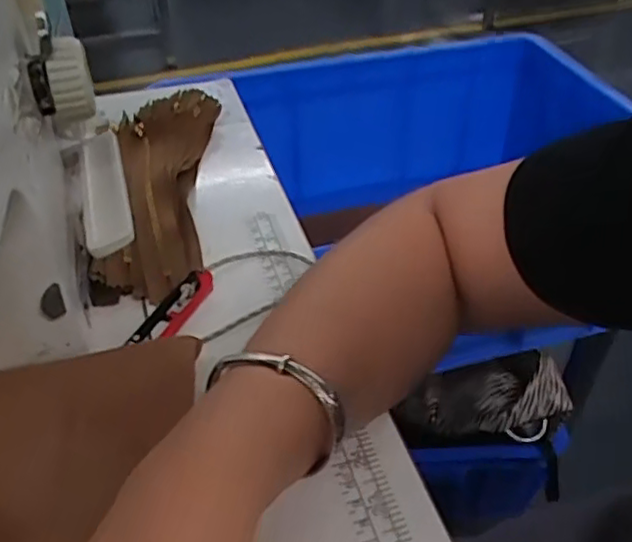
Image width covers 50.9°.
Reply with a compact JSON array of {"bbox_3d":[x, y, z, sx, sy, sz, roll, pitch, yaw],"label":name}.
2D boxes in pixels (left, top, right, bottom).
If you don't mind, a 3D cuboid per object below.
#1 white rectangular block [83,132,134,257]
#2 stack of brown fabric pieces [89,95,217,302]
[{"bbox_3d":[-0.116,-0.045,0.366,0.023,0.014,0.096,-11,42,-12],"label":"white rectangular block"},{"bbox_3d":[-0.114,-0.063,0.469,0.072,0.032,0.207,-2,41,-2],"label":"stack of brown fabric pieces"}]

